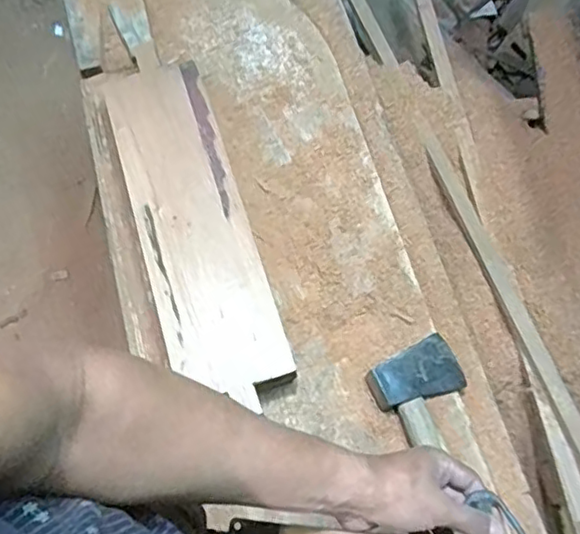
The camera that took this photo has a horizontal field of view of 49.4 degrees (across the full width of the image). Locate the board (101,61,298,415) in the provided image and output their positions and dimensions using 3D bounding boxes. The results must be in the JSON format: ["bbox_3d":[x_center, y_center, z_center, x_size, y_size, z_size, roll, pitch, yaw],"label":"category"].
[{"bbox_3d":[-0.128,-0.063,0.805,0.138,0.017,0.480,-18,69,-3],"label":"board"}]

